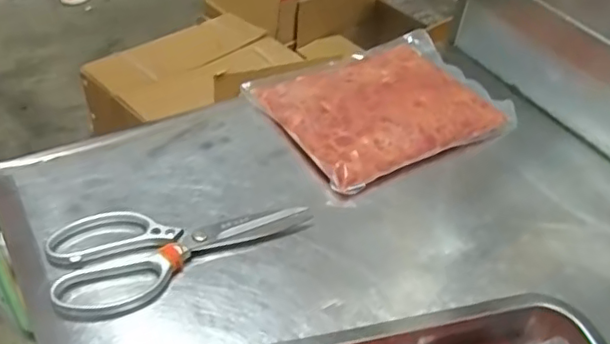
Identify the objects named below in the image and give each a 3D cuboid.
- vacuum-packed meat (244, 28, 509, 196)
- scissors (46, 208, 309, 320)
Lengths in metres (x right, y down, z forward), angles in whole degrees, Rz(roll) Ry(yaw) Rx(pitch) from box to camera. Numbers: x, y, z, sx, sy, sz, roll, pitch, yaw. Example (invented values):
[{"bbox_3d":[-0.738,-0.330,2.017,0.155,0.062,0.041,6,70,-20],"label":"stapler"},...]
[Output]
[{"bbox_3d":[0.093,-0.087,0.690,0.270,0.028,0.204,-22,50,-27],"label":"vacuum-packed meat"},{"bbox_3d":[-0.112,0.055,0.523,0.221,0.020,0.101,-22,50,-27],"label":"scissors"}]

